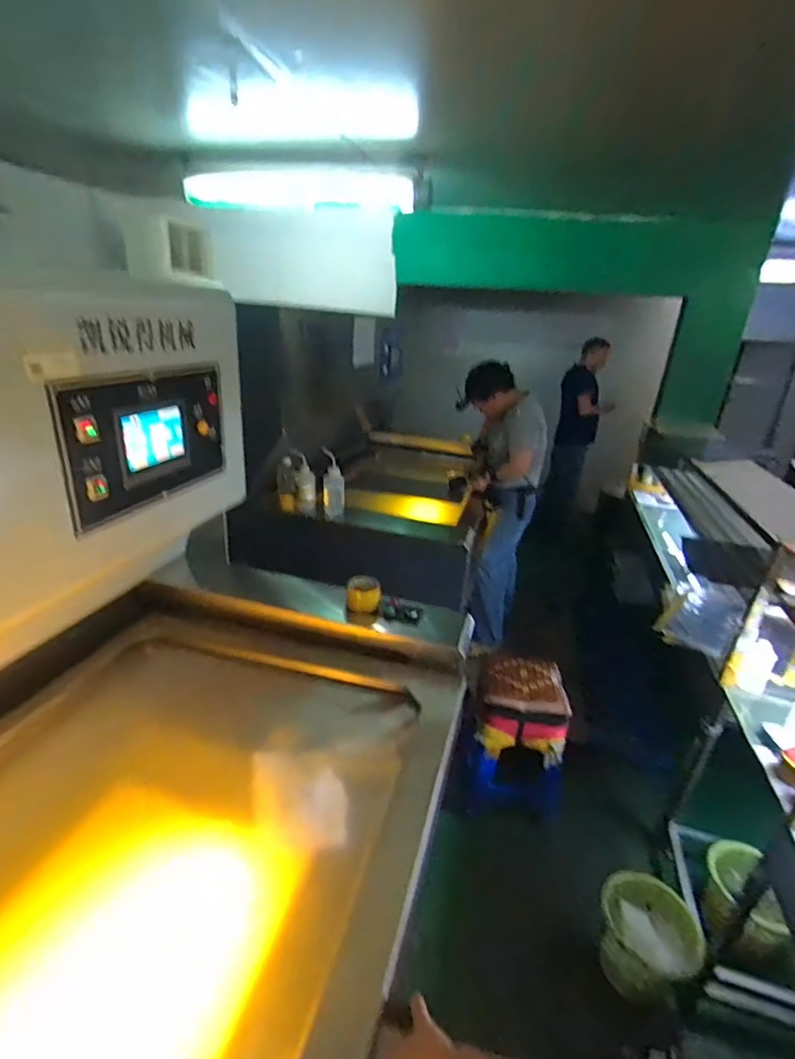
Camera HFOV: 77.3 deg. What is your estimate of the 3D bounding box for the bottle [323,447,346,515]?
[{"bbox_3d":[-0.224,-0.156,1.745,0.078,0.211,0.063,1,24,-8],"label":"bottle"}]

